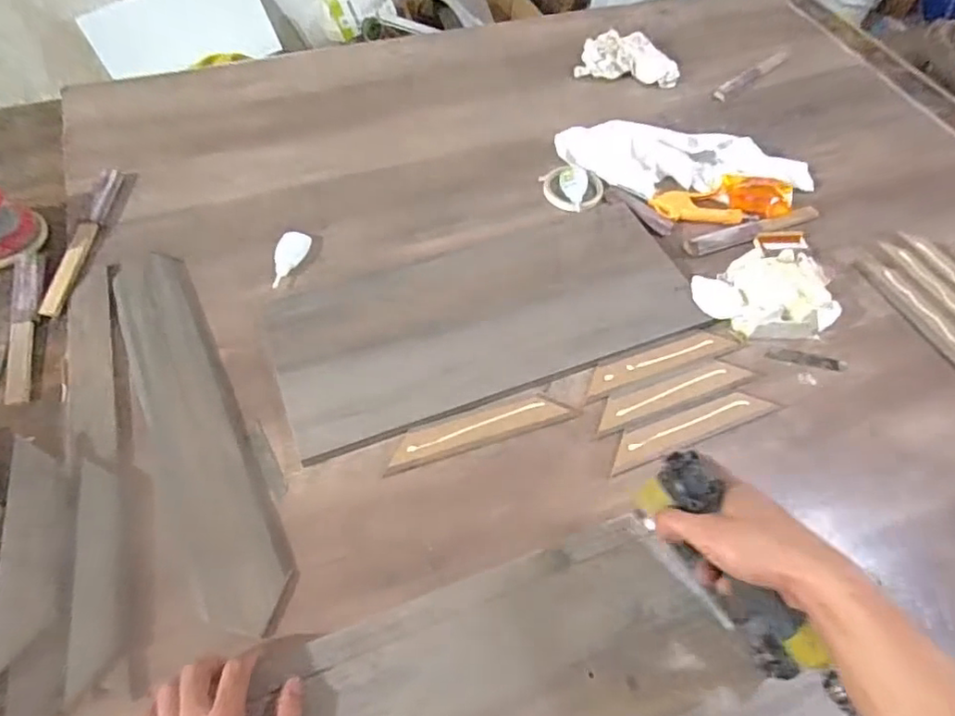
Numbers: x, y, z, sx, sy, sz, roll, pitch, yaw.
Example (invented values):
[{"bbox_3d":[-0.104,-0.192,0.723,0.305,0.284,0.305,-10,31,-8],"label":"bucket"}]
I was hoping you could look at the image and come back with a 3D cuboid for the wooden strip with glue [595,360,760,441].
[{"bbox_3d":[0.232,0.041,0.701,0.205,0.006,0.038,-18,59,-15],"label":"wooden strip with glue"}]

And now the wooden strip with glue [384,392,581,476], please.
[{"bbox_3d":[0.003,0.080,0.668,0.217,0.008,0.042,-16,59,-14],"label":"wooden strip with glue"}]

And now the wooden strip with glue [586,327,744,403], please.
[{"bbox_3d":[0.230,0.001,0.726,0.216,0.011,0.039,-18,59,-15],"label":"wooden strip with glue"}]

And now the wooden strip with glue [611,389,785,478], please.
[{"bbox_3d":[0.244,0.080,0.678,0.211,0.012,0.042,-18,60,-15],"label":"wooden strip with glue"}]

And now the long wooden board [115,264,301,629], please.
[{"bbox_3d":[-0.325,0.068,0.671,0.094,0.018,0.503,-23,61,-18],"label":"long wooden board"}]

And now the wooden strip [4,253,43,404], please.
[{"bbox_3d":[-0.555,-0.041,0.715,0.029,0.014,0.222,-13,58,-12],"label":"wooden strip"}]

